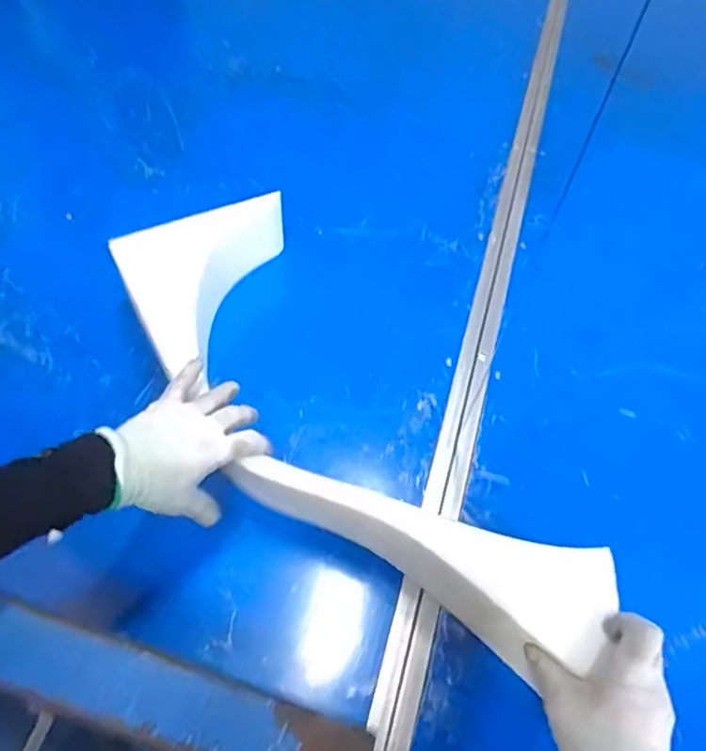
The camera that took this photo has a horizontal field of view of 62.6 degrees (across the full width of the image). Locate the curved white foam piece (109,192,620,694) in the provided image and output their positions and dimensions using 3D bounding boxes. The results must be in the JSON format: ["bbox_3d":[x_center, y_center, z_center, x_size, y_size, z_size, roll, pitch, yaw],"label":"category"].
[{"bbox_3d":[-0.018,0.040,0.640,0.256,0.106,0.641,-33,65,-24],"label":"curved white foam piece"}]

